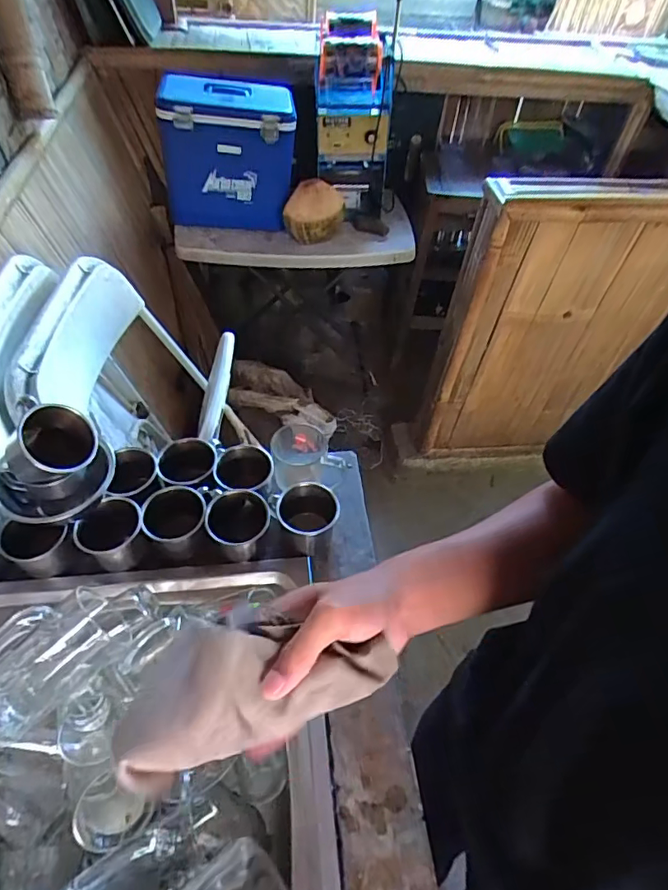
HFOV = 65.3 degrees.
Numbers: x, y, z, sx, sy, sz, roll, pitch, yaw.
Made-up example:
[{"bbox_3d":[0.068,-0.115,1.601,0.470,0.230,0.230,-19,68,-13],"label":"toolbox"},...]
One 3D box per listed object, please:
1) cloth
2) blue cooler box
[{"bbox_3d":[-0.052,0.154,0.341,0.179,0.060,0.075,-12,52,-7],"label":"cloth"},{"bbox_3d":[-0.304,-0.829,1.528,0.367,0.374,0.207,-6,51,-11],"label":"blue cooler box"}]

